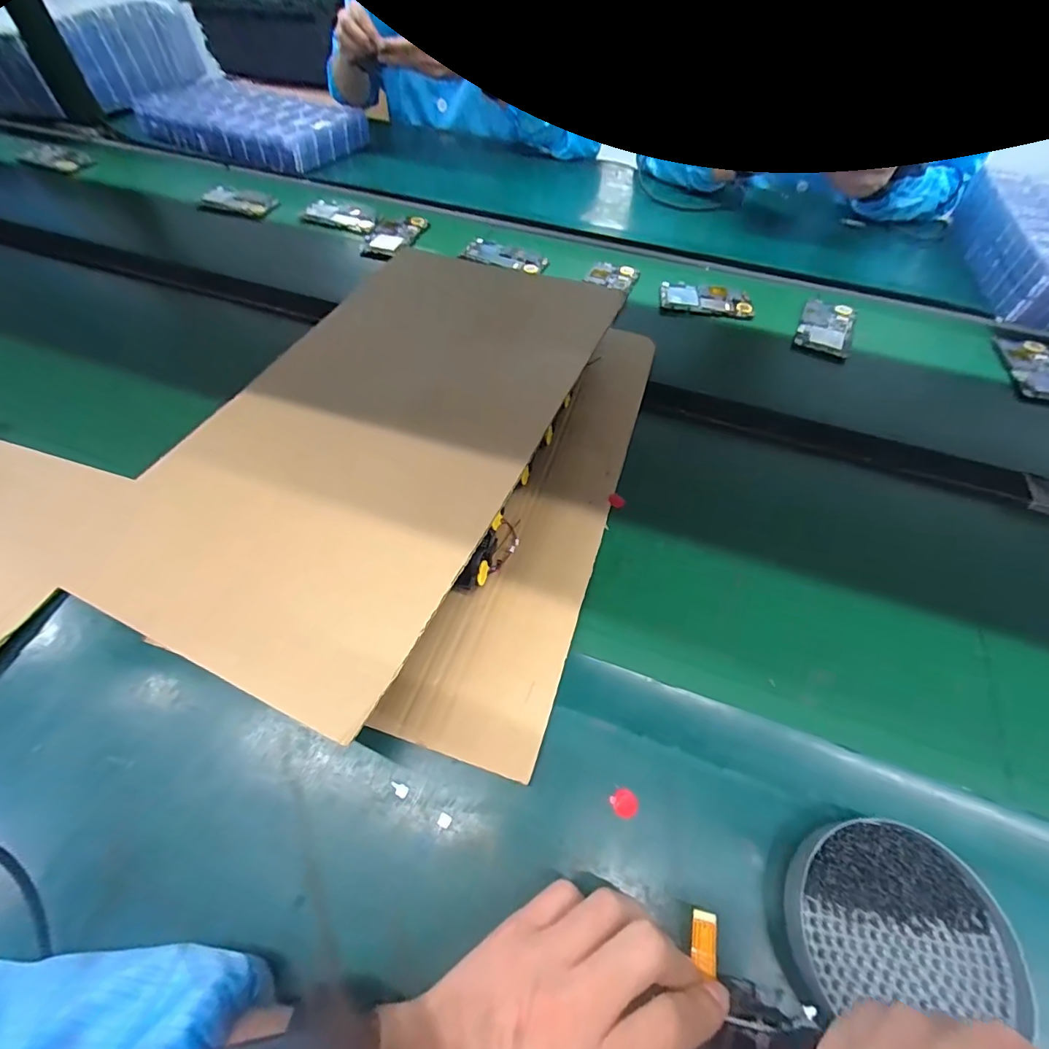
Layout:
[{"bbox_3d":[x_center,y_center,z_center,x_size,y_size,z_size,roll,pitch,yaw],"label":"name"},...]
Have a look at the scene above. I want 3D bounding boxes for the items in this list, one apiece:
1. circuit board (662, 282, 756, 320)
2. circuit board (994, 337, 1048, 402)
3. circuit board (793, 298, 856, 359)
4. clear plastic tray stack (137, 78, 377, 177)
[{"bbox_3d":[0.250,-0.309,0.648,0.125,0.004,0.063,11,57,3],"label":"circuit board"},{"bbox_3d":[0.636,-0.195,0.589,0.074,0.008,0.115,13,57,4],"label":"circuit board"},{"bbox_3d":[0.397,-0.261,0.621,0.067,0.005,0.108,24,59,11],"label":"circuit board"},{"bbox_3d":[-0.478,-0.704,0.836,0.355,0.064,0.210,16,59,10],"label":"clear plastic tray stack"}]

